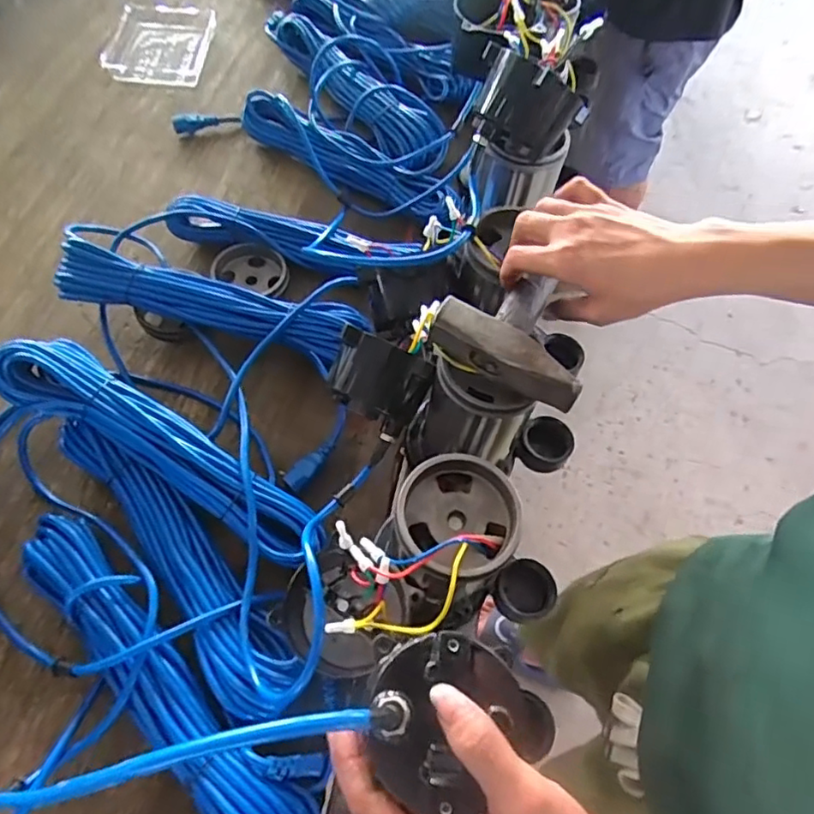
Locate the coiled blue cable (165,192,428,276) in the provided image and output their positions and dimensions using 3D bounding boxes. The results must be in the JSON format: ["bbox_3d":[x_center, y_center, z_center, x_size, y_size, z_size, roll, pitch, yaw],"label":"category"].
[{"bbox_3d":[-0.139,-0.204,0.712,0.307,0.059,0.048,12,61,3],"label":"coiled blue cable"}]

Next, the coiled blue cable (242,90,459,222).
[{"bbox_3d":[-0.087,-0.346,0.787,0.325,0.059,0.072,34,65,14],"label":"coiled blue cable"}]

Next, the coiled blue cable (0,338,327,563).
[{"bbox_3d":[-0.237,0.036,0.543,0.323,0.047,0.079,33,65,1],"label":"coiled blue cable"}]

